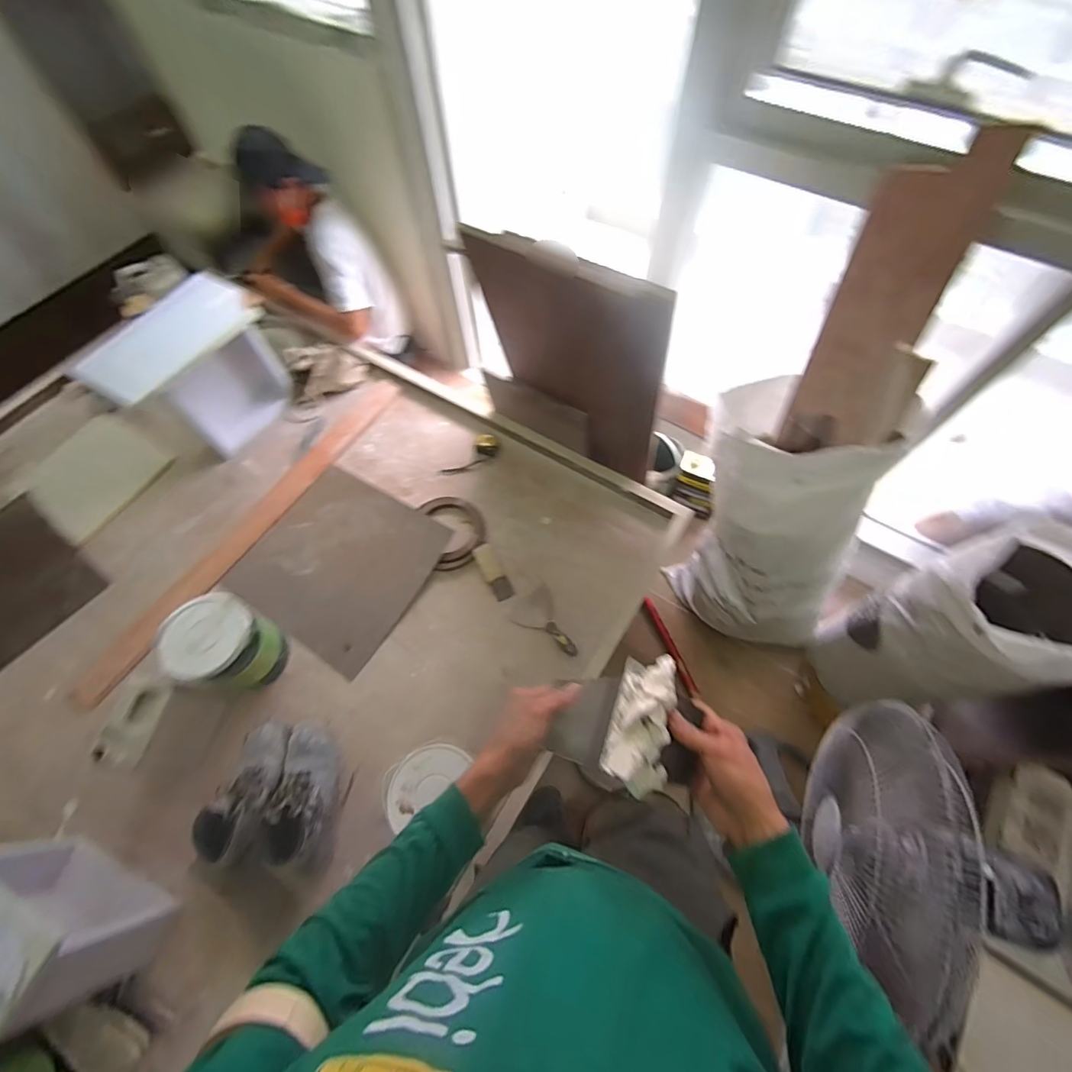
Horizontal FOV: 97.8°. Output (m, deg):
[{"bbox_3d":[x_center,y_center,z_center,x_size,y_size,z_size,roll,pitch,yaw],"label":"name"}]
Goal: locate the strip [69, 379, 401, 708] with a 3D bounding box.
[{"bbox_3d":[-0.801,-0.060,1.358,0.108,0.020,1.161,29,68,14],"label":"strip"}]

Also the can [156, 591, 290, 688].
[{"bbox_3d":[-0.709,0.253,1.086,0.190,0.215,0.176,-1,64,1],"label":"can"}]

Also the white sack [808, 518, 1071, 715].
[{"bbox_3d":[1.011,0.218,1.125,0.338,0.617,0.291,-17,65,-7],"label":"white sack"}]

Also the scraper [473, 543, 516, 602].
[{"bbox_3d":[-0.116,0.097,1.275,0.054,0.014,0.168,-26,66,-11],"label":"scraper"}]

